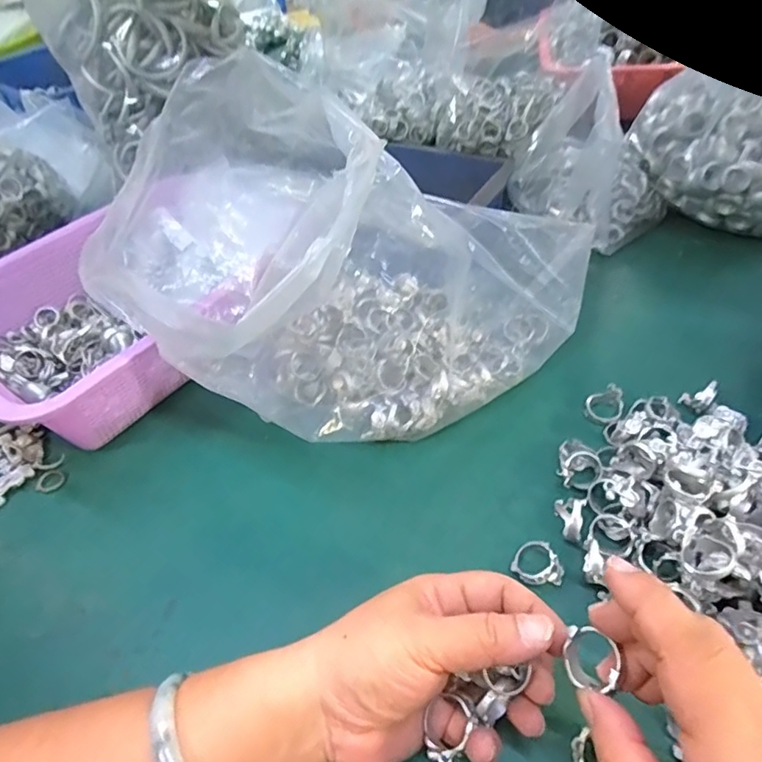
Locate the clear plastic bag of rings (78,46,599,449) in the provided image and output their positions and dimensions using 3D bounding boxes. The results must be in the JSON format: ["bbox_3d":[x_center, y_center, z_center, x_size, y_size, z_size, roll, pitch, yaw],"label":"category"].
[{"bbox_3d":[-0.017,-0.103,0.418,0.348,0.200,0.247,-34,50,-24],"label":"clear plastic bag of rings"}]

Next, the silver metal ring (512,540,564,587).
[{"bbox_3d":[0.094,0.108,0.323,0.029,0.011,0.027,-4,45,4],"label":"silver metal ring"}]

